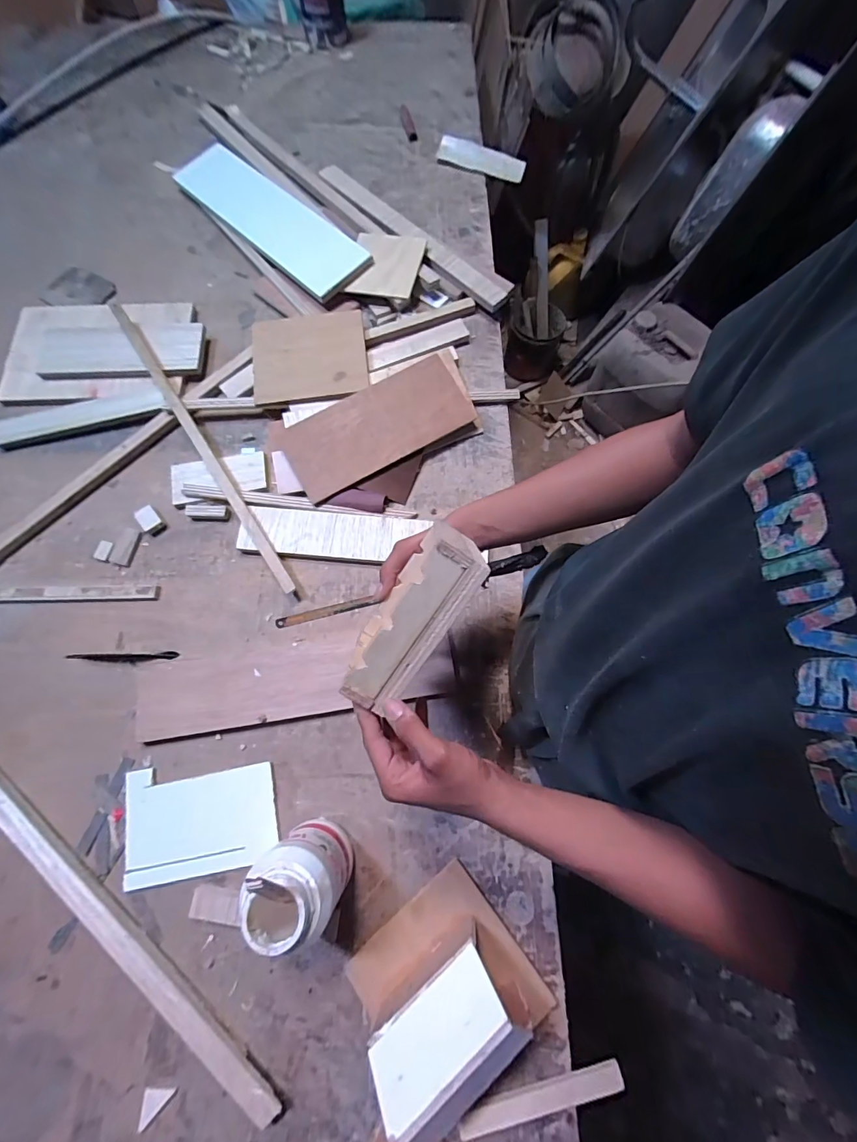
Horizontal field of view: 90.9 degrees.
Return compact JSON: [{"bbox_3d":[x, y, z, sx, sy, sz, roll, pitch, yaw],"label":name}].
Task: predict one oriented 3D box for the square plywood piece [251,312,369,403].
[{"bbox_3d":[-0.212,-0.388,0.752,0.197,0.011,0.186,-7,71,-2],"label":"square plywood piece"}]

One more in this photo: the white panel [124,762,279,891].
[{"bbox_3d":[-0.307,0.334,0.569,0.201,0.010,0.134,-8,74,-2],"label":"white panel"}]

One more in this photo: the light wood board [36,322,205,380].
[{"bbox_3d":[-0.576,-0.410,0.781,0.309,0.023,0.119,0,74,1],"label":"light wood board"}]

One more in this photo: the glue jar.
[{"bbox_3d":[-0.142,0.346,0.480,0.084,0.169,0.092,-35,76,-9],"label":"glue jar"}]

